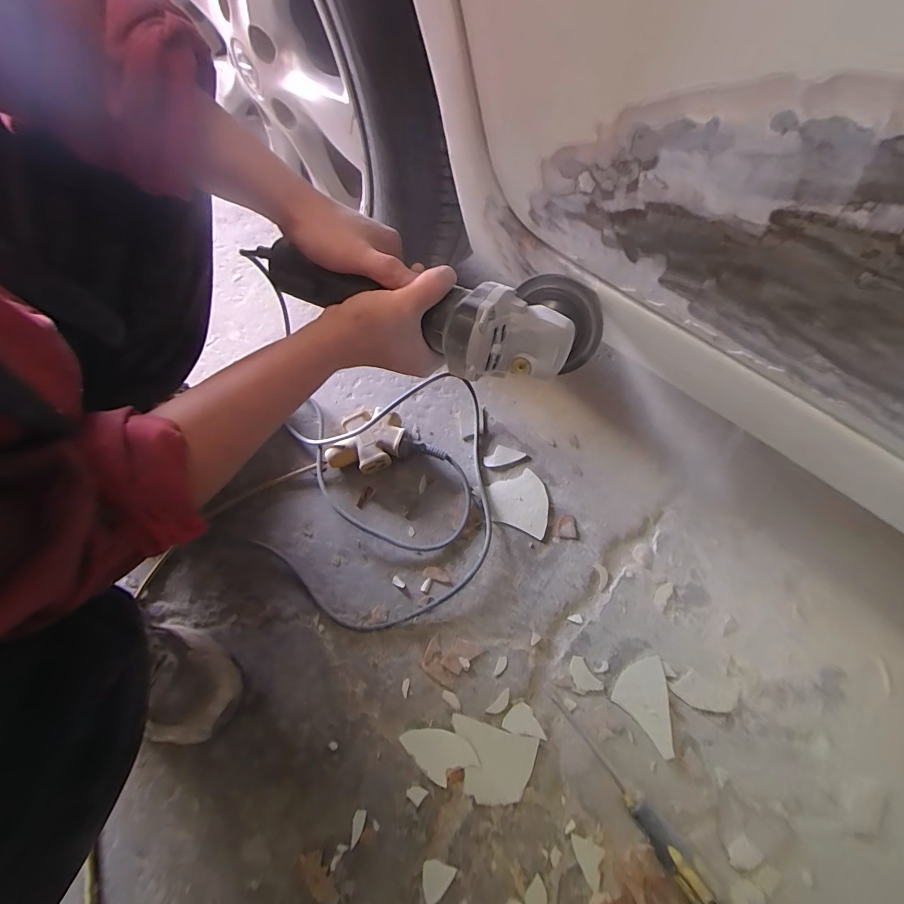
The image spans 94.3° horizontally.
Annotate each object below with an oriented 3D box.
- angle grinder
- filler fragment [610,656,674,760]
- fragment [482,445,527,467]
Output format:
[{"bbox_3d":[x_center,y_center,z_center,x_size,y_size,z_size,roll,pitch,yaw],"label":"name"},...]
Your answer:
[{"bbox_3d":[-0.027,-0.125,0.363,0.304,0.081,0.102,16,67,7],"label":"angle grinder"},{"bbox_3d":[0.227,0.277,0.466,0.068,0.004,0.079,-40,70,-14],"label":"filler fragment"},{"bbox_3d":[0.072,0.004,0.598,0.058,0.004,0.029,-18,66,-6],"label":"fragment"}]

